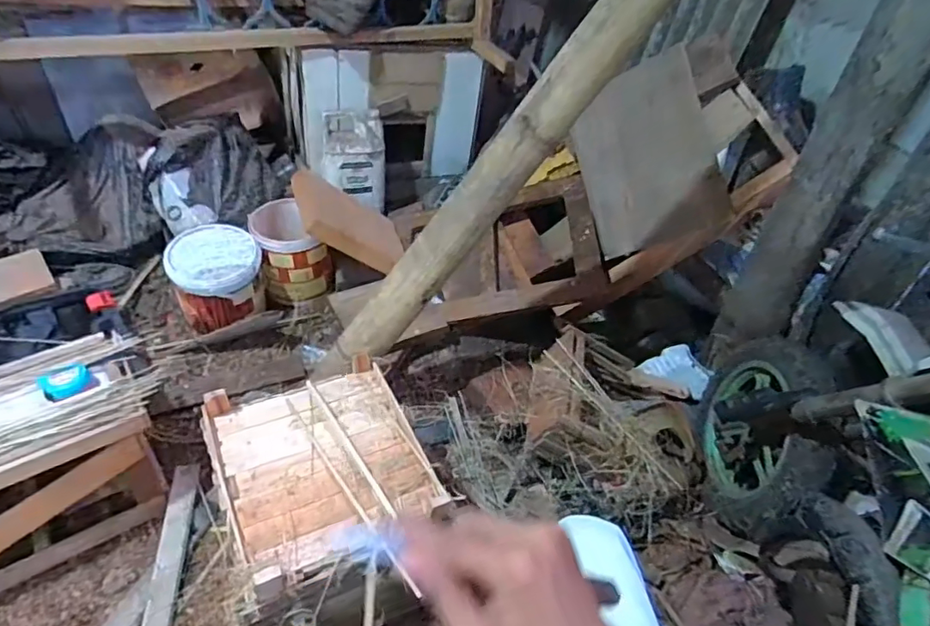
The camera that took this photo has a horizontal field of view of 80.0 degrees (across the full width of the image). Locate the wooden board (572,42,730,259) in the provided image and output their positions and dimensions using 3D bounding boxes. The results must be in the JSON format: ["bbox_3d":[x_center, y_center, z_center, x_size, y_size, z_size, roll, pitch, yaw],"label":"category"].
[{"bbox_3d":[0.405,-0.357,1.262,0.025,0.283,0.398,-2,75,-62],"label":"wooden board"}]

